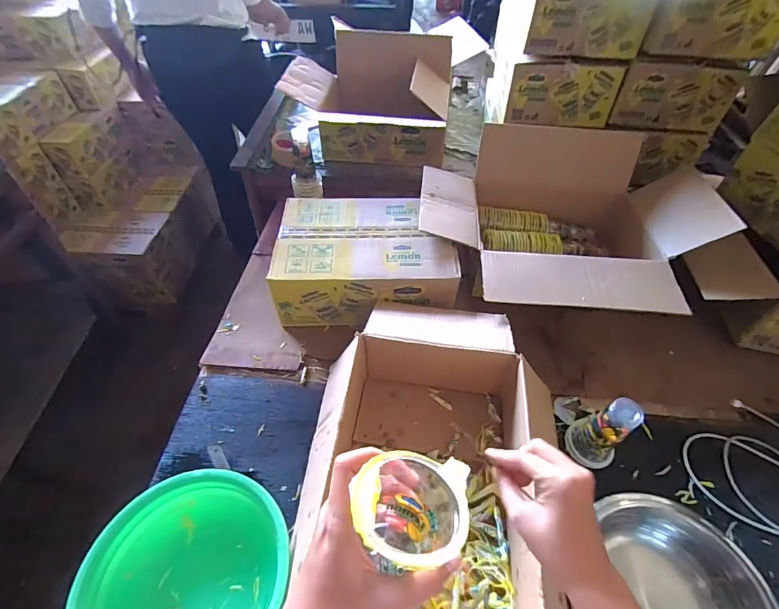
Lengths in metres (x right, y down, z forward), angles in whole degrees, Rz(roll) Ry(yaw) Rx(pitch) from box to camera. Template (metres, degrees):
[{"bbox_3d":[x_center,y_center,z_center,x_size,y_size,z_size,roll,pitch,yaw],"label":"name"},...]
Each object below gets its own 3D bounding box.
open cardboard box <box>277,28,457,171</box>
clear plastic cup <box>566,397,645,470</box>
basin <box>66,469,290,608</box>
[{"bbox_3d":[-0.064,-0.567,1.114,0.443,0.232,0.268,6,50,3],"label":"open cardboard box"},{"bbox_3d":[0.314,0.183,0.592,0.066,0.123,0.070,1,50,-1],"label":"clear plastic cup"},{"bbox_3d":[-0.242,0.328,0.489,0.212,0.082,0.222,1,50,-1],"label":"basin"}]

